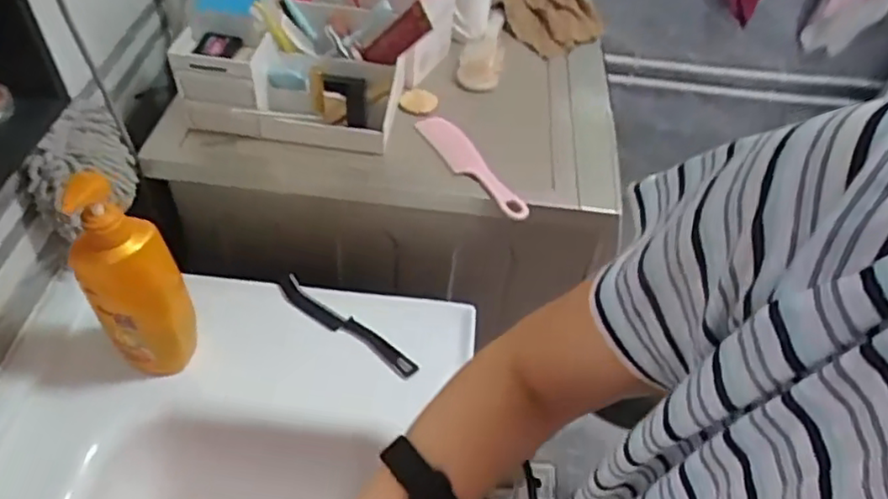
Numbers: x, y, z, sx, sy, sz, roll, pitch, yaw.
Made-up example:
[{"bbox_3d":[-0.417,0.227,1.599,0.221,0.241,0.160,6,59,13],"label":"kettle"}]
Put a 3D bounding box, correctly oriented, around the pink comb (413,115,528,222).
[{"bbox_3d":[0.033,-0.104,0.790,0.041,0.009,0.195,-29,61,-16],"label":"pink comb"}]

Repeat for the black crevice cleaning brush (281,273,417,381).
[{"bbox_3d":[-0.123,0.091,0.776,0.213,0.011,0.030,31,52,21],"label":"black crevice cleaning brush"}]

